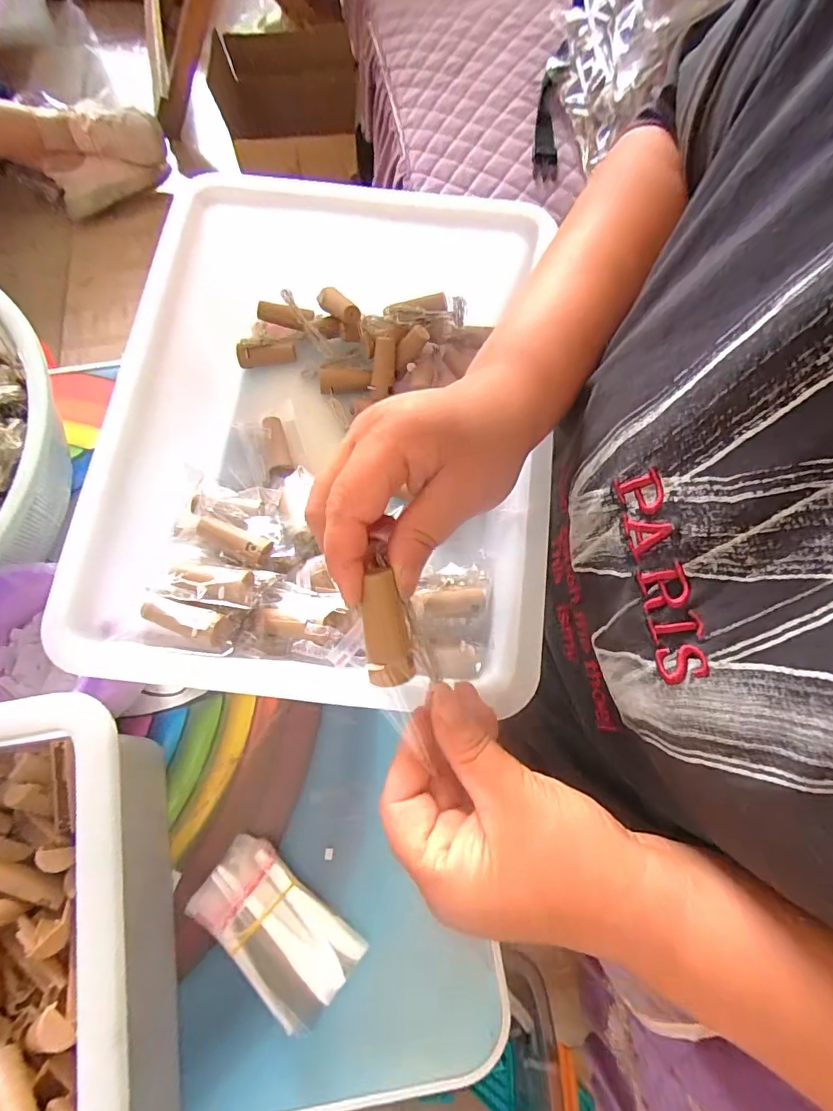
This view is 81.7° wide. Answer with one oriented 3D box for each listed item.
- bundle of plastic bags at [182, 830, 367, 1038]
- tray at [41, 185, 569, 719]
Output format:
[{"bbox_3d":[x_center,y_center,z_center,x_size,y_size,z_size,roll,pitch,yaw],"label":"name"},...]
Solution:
[{"bbox_3d":[-0.095,0.251,0.326,0.113,0.024,0.055,40,79,11],"label":"bundle of plastic bags"},{"bbox_3d":[-0.060,-0.084,0.363,0.295,0.109,0.374,1,74,1],"label":"tray"}]

